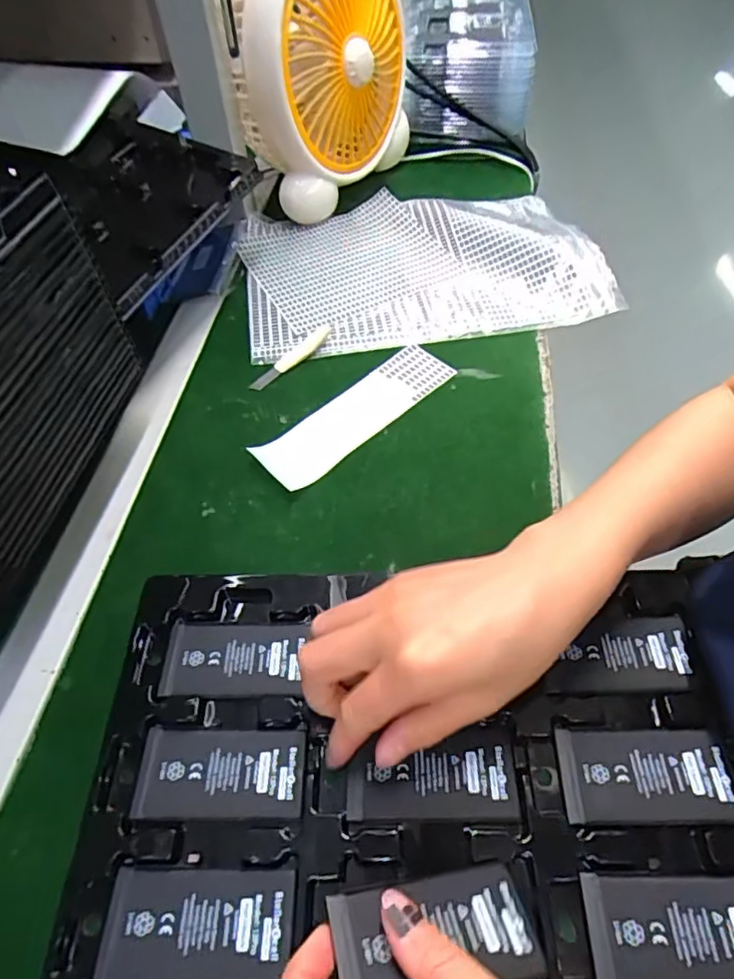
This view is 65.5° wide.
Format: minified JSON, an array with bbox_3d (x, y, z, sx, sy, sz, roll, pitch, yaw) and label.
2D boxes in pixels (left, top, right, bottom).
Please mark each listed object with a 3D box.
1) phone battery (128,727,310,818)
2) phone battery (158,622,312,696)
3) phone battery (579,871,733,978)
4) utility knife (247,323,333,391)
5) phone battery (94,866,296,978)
[{"bbox_3d":[-0.076,0.146,0.296,0.085,0.004,0.043,-1,53,1],"label":"phone battery"},{"bbox_3d":[-0.077,0.097,0.331,0.081,0.004,0.042,-1,53,1],"label":"phone battery"},{"bbox_3d":[0.141,0.194,0.249,0.084,0.004,0.044,0,53,1],"label":"phone battery"},{"bbox_3d":[-0.063,-0.115,0.492,0.016,0.006,0.095,31,60,22],"label":"utility knife"},{"bbox_3d":[-0.077,0.196,0.258,0.085,0.004,0.042,-1,53,1],"label":"phone battery"}]

